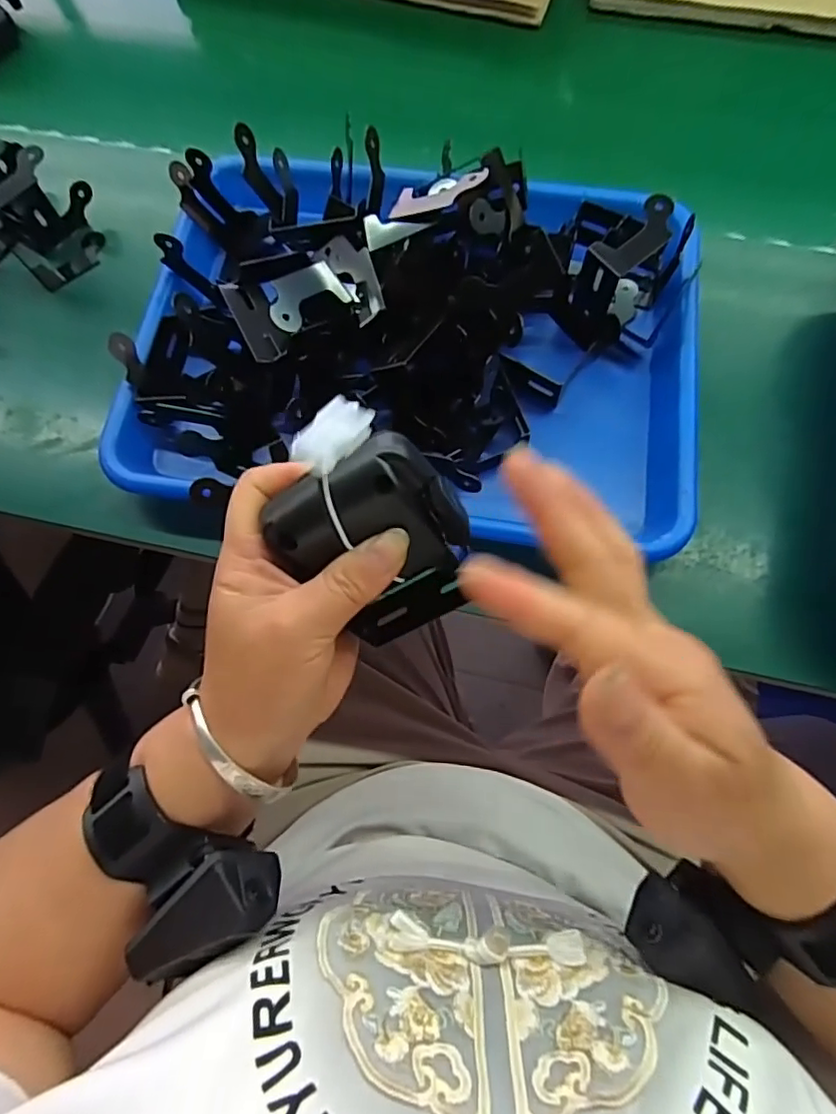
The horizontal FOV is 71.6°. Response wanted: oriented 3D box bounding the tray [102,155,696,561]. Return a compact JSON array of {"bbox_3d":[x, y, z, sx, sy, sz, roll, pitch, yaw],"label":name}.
[{"bbox_3d":[-0.004,-0.129,0.331,0.331,0.081,0.227,7,73,4],"label":"tray"}]

